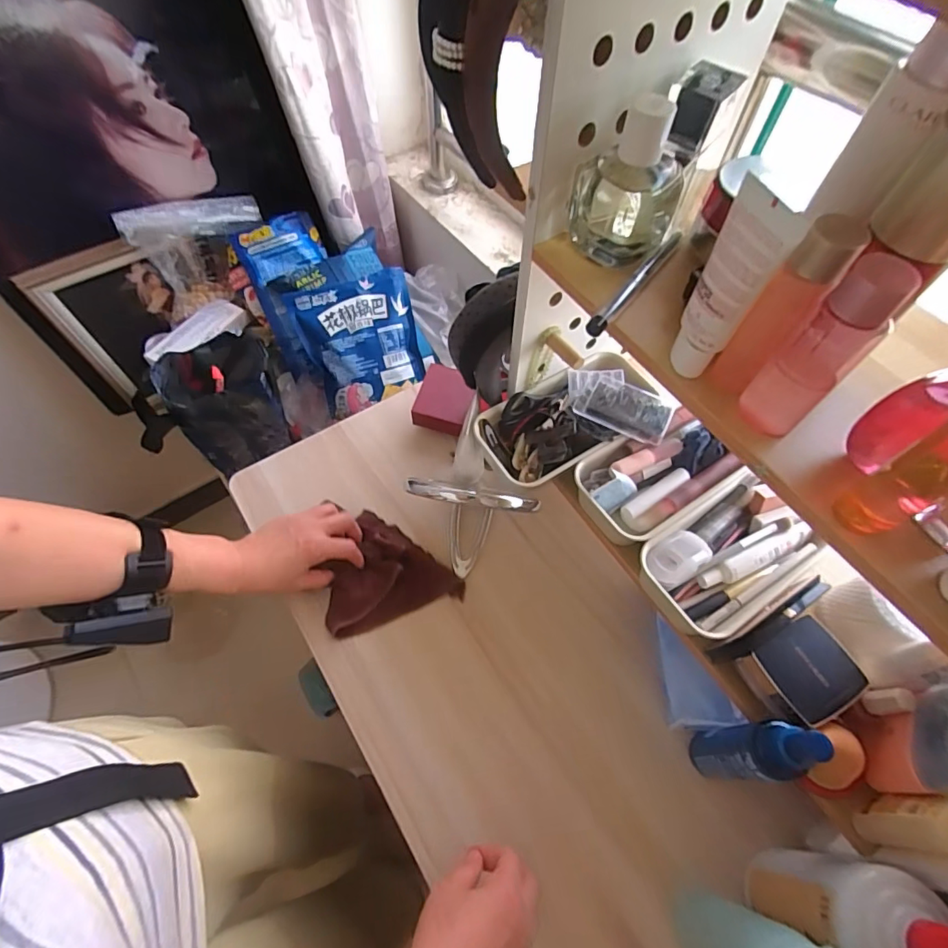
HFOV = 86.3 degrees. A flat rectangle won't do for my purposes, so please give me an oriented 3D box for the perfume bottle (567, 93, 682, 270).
[{"bbox_3d":[0.107,-0.200,0.344,0.071,0.090,0.061,23,63,11],"label":"perfume bottle"}]

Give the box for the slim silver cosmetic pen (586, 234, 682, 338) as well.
[{"bbox_3d":[0.115,-0.135,0.355,0.009,0.014,0.130,34,66,16],"label":"slim silver cosmetic pen"}]

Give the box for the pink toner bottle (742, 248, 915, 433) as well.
[{"bbox_3d":[0.182,-0.065,0.263,0.029,0.112,0.033,-38,68,-20],"label":"pink toner bottle"}]

